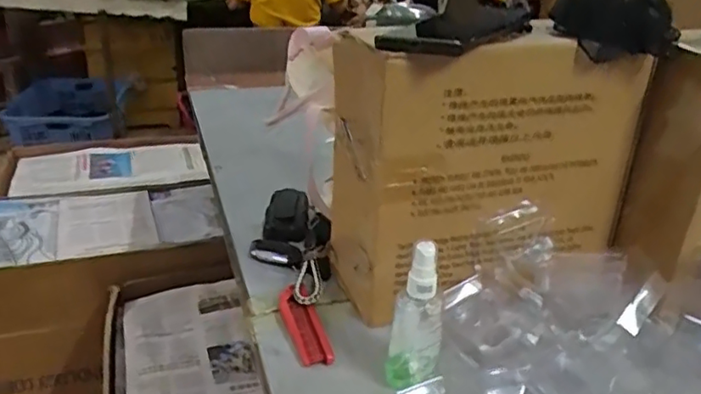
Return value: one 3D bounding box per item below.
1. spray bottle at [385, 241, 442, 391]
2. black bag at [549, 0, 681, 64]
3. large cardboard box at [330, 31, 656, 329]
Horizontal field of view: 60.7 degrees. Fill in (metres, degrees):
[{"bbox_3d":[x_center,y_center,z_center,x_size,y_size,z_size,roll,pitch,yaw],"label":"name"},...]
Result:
[{"bbox_3d":[0.056,0.099,0.494,0.041,0.131,0.033,8,27,8],"label":"spray bottle"},{"bbox_3d":[0.237,-0.160,0.533,0.108,0.065,0.041,11,27,16],"label":"black bag"},{"bbox_3d":[0.130,-0.028,0.617,0.276,0.267,0.110,-6,29,-19],"label":"large cardboard box"}]

